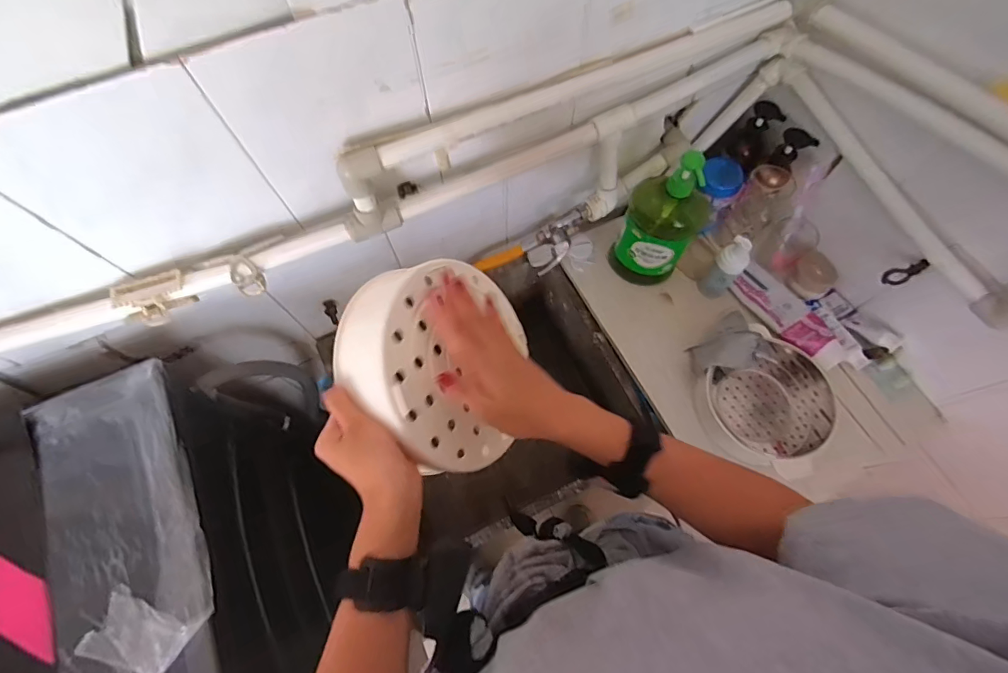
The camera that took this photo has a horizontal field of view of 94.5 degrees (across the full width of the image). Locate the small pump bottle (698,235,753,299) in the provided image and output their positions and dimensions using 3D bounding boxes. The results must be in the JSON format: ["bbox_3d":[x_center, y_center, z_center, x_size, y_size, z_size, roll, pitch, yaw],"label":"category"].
[{"bbox_3d":[0.366,-0.111,0.772,0.035,0.128,0.046,-41,73,-14],"label":"small pump bottle"}]

